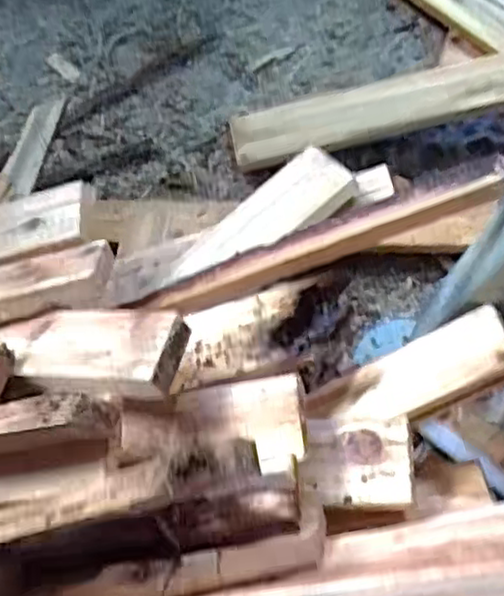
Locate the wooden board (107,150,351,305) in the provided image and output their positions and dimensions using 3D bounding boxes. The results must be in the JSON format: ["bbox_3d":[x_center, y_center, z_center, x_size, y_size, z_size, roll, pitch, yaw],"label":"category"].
[{"bbox_3d":[-0.022,-0.052,0.562,0.206,0.024,0.051,-24,70,17],"label":"wooden board"}]

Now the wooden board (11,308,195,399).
[{"bbox_3d":[-0.092,0.034,0.426,0.108,0.019,0.056,-1,48,25],"label":"wooden board"}]

